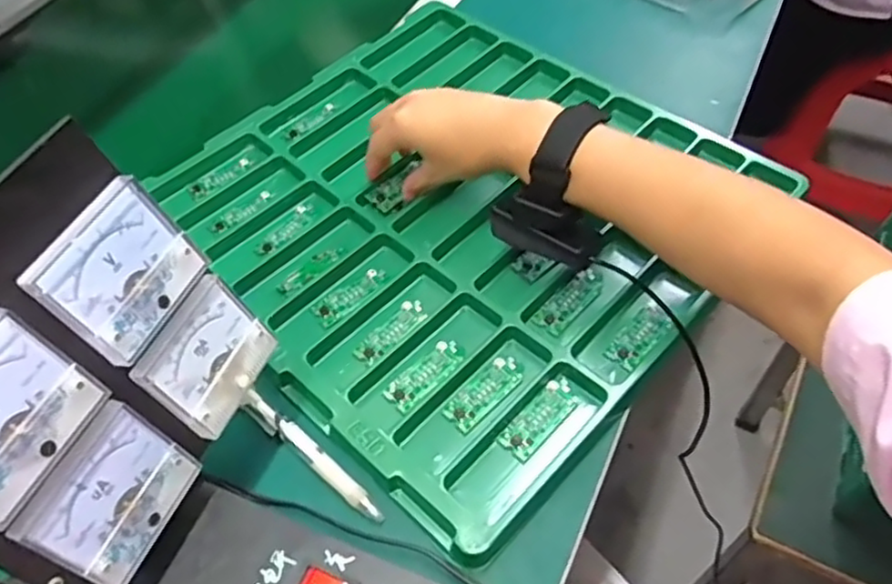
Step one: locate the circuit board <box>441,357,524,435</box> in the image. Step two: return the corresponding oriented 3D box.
[{"bbox_3d":[0.024,0.063,0.429,0.057,0.004,0.024,-39,61,-22],"label":"circuit board"}]

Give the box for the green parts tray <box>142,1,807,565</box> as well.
[{"bbox_3d":[0.000,-0.064,0.530,0.403,0.037,0.378,35,63,26],"label":"green parts tray"}]

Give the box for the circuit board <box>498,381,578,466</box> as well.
[{"bbox_3d":[0.058,0.078,0.415,0.024,0.004,0.057,37,64,27],"label":"circuit board"}]

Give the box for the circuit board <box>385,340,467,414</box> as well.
[{"bbox_3d":[-0.013,0.053,0.438,0.057,0.004,0.023,-40,61,-22],"label":"circuit board"}]

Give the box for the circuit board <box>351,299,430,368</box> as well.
[{"bbox_3d":[-0.038,0.027,0.461,0.020,0.004,0.058,34,63,25],"label":"circuit board"}]

